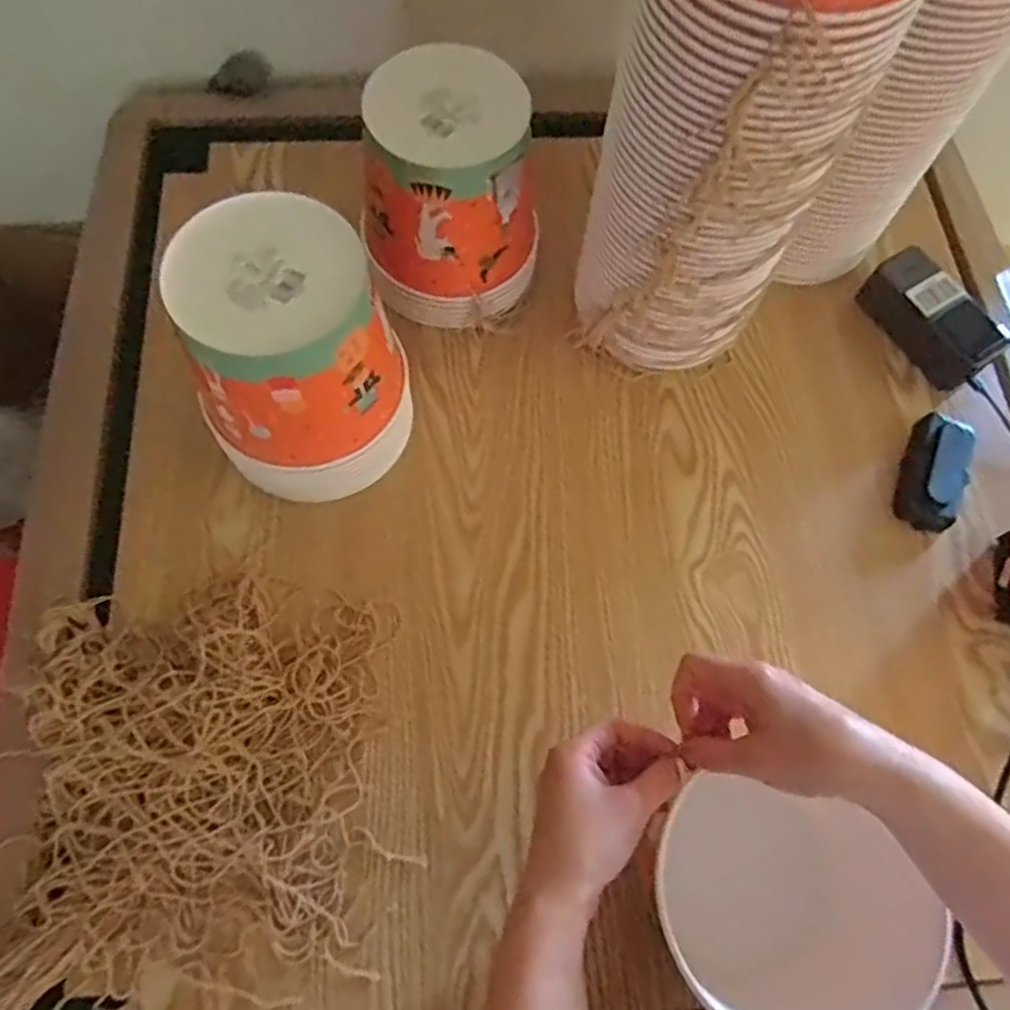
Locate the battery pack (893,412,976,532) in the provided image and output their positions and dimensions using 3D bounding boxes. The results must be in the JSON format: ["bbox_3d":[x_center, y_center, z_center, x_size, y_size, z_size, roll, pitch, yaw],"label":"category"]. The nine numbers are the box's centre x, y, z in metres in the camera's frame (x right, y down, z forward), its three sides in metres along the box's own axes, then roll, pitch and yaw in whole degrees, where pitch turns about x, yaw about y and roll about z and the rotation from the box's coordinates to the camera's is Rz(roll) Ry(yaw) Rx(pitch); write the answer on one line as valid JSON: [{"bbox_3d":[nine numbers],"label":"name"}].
[{"bbox_3d":[0.379,-0.031,0.651,0.052,0.031,0.107,25,69,7],"label":"battery pack"}]

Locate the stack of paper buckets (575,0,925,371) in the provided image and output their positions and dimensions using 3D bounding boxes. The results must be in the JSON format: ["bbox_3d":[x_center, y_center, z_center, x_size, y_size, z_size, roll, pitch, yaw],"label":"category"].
[{"bbox_3d":[0.151,-0.264,0.495,0.148,0.470,0.131,-3,68,-4],"label":"stack of paper buckets"}]

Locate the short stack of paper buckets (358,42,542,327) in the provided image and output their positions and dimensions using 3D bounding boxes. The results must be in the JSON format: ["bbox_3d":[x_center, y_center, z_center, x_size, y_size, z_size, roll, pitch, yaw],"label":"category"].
[{"bbox_3d":[-0.043,-0.262,0.639,0.141,0.177,0.136,3,68,-2],"label":"short stack of paper buckets"}]

